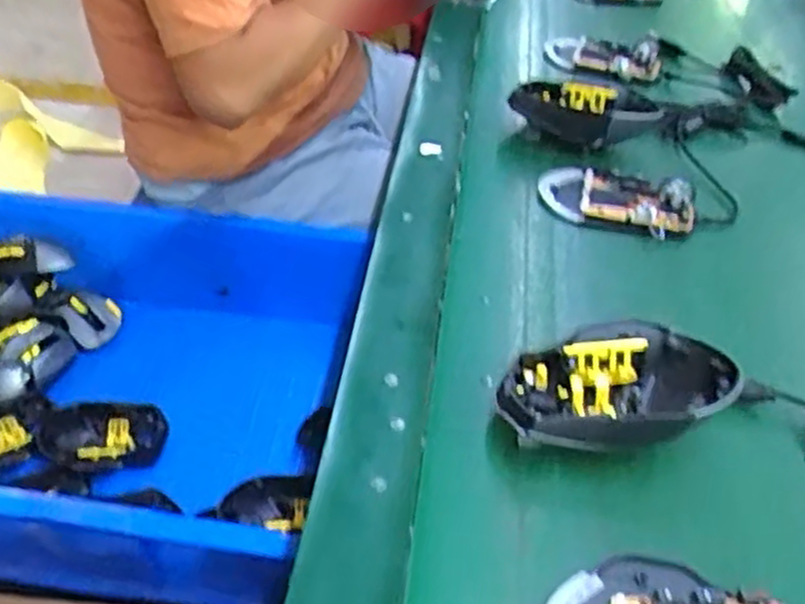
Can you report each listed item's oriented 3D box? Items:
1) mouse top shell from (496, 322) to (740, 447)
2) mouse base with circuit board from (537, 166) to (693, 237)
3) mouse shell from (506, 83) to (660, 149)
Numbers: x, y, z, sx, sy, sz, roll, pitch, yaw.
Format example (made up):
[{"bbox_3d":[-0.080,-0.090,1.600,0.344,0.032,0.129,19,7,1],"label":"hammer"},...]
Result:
[{"bbox_3d":[0.110,0.048,0.406,0.118,0.046,0.072,2,43,-1],"label":"mouse top shell"},{"bbox_3d":[0.154,-0.076,0.552,0.109,0.023,0.053,23,46,19],"label":"mouse base with circuit board"},{"bbox_3d":[0.147,-0.152,0.623,0.113,0.038,0.060,11,43,8],"label":"mouse shell"}]

